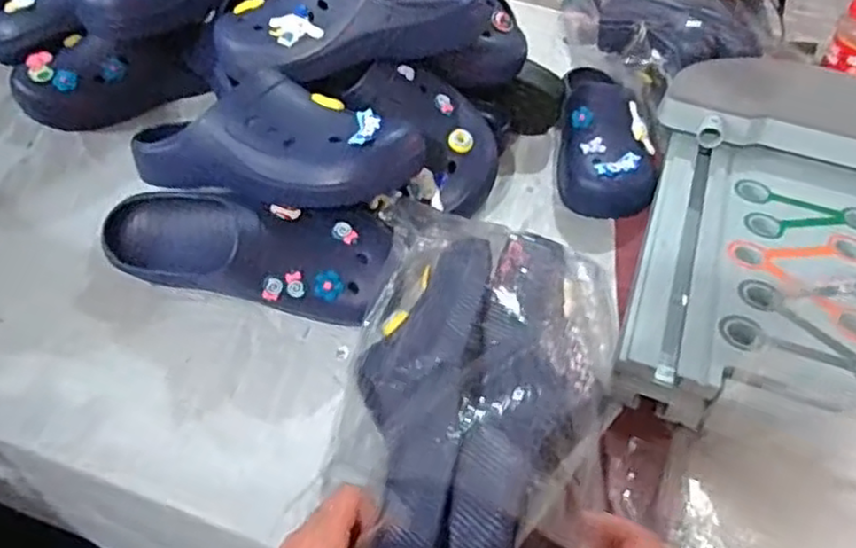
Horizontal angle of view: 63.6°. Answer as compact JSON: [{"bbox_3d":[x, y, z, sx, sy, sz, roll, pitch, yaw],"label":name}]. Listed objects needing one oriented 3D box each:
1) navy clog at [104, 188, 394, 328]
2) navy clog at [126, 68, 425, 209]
[{"bbox_3d":[-0.168,-0.016,0.627,0.259,0.105,0.094,12,47,5],"label":"navy clog"},{"bbox_3d":[-0.144,-0.120,0.639,0.265,0.089,0.096,15,47,8],"label":"navy clog"}]

